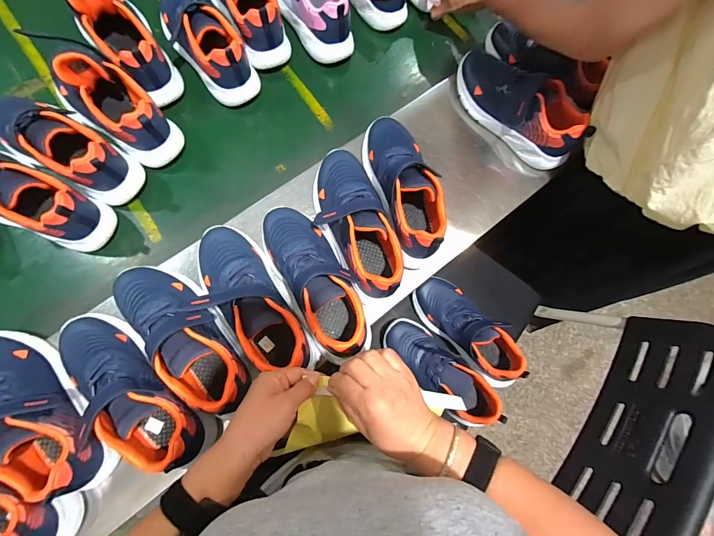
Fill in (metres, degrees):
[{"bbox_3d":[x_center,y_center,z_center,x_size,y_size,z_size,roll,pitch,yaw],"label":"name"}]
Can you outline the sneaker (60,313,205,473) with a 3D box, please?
[{"bbox_3d":[-0.292,0.154,0.433,0.242,0.086,0.105,43,81,14],"label":"sneaker"}]

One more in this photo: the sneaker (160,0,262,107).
[{"bbox_3d":[-0.263,-0.397,0.570,0.089,0.088,0.245,-37,88,-9],"label":"sneaker"}]

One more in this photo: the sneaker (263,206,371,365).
[{"bbox_3d":[-0.062,0.009,0.472,0.084,0.082,0.220,-30,88,-8],"label":"sneaker"}]

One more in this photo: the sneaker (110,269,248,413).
[{"bbox_3d":[-0.229,0.082,0.444,0.078,0.094,0.233,-42,76,-9],"label":"sneaker"}]

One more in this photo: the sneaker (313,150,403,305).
[{"bbox_3d":[0.001,-0.070,0.501,0.098,0.087,0.231,-27,87,-8],"label":"sneaker"}]

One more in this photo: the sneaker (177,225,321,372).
[{"bbox_3d":[-0.150,0.047,0.454,0.094,0.099,0.230,-31,88,-8],"label":"sneaker"}]

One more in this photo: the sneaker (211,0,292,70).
[{"bbox_3d":[-0.206,-0.475,0.579,0.102,0.086,0.250,-29,87,-8],"label":"sneaker"}]

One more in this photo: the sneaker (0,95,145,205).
[{"bbox_3d":[-0.451,-0.192,0.508,0.228,0.094,0.098,27,82,-2],"label":"sneaker"}]

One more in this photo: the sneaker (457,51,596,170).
[{"bbox_3d":[0.281,-0.279,0.585,0.252,0.086,0.086,38,81,-1],"label":"sneaker"}]

